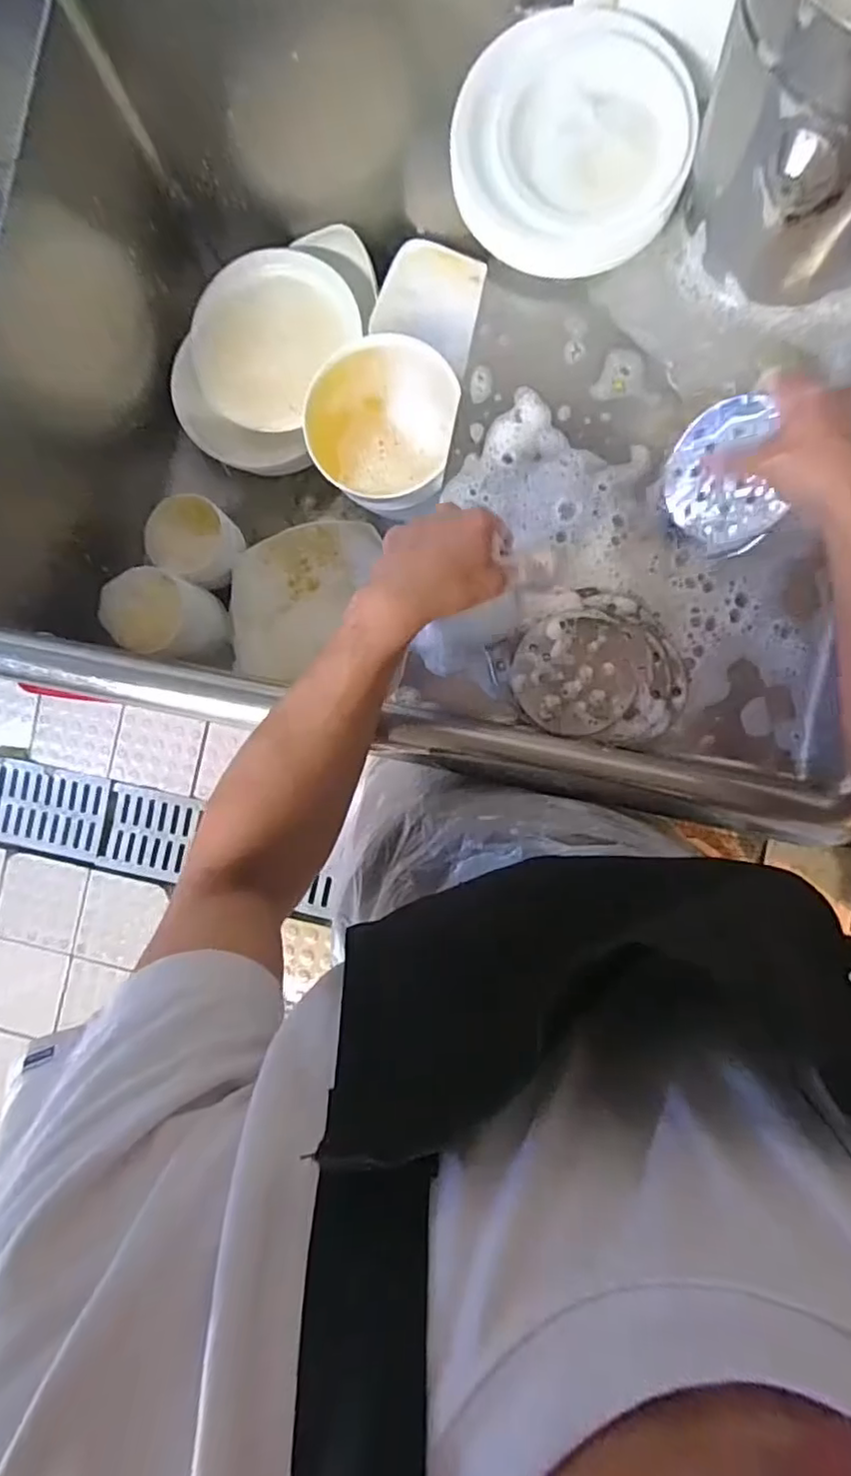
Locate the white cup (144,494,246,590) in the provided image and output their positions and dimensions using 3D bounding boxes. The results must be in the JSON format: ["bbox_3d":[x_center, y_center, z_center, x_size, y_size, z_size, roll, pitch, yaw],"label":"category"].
[{"bbox_3d":[-0.293,-0.250,0.770,0.096,0.070,0.099,0,88,3],"label":"white cup"}]

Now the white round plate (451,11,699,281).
[{"bbox_3d":[0.119,-0.475,0.488,0.183,0.019,0.175,1,105,3],"label":"white round plate"}]

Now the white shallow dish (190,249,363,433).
[{"bbox_3d":[-0.205,-0.526,0.795,0.194,0.036,0.213,0,88,3],"label":"white shallow dish"}]

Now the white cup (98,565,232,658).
[{"bbox_3d":[-0.323,-0.151,0.767,0.130,0.083,0.099,16,89,3],"label":"white cup"}]

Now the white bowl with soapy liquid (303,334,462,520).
[{"bbox_3d":[-0.050,-0.363,0.722,0.169,0.074,0.174,-2,88,3],"label":"white bowl with soapy liquid"}]

